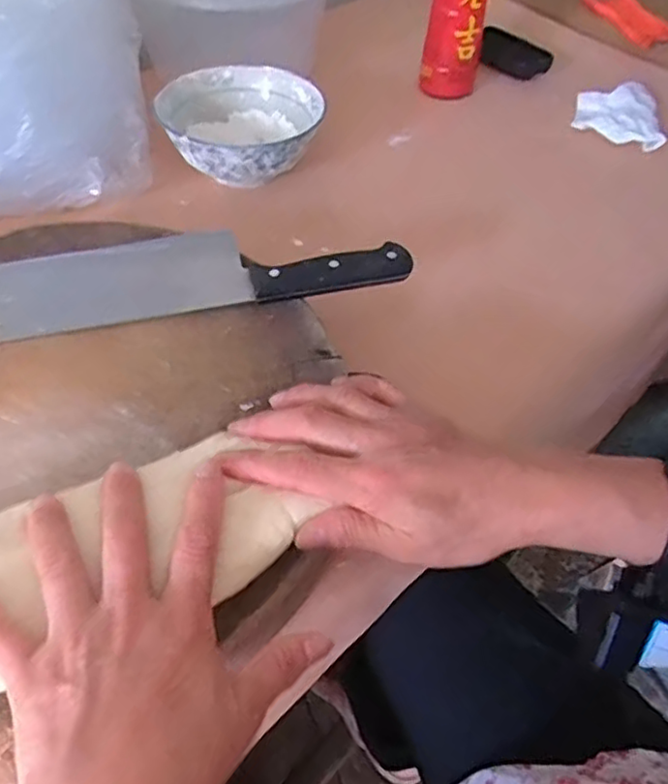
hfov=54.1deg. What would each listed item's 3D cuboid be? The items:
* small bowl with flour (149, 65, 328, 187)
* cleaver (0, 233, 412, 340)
[{"bbox_3d":[-0.085,-0.244,0.602,0.139,0.050,0.141,2,49,-2],"label":"small bowl with flour"},{"bbox_3d":[-0.098,-0.085,0.449,0.286,0.024,0.076,-8,50,-11],"label":"cleaver"}]

